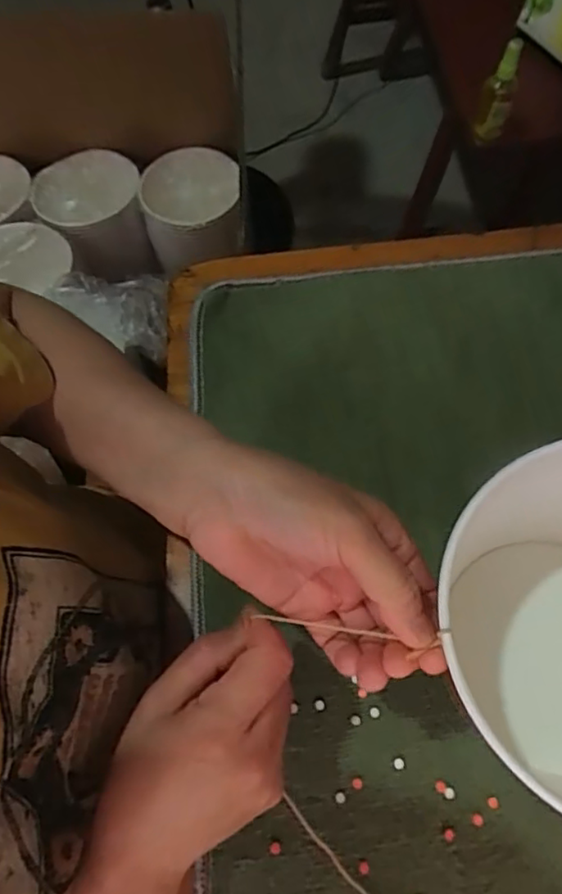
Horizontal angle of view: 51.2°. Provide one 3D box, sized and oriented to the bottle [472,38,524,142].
[{"bbox_3d":[0.298,-0.483,0.814,0.044,0.152,0.041,15,67,9],"label":"bottle"}]

